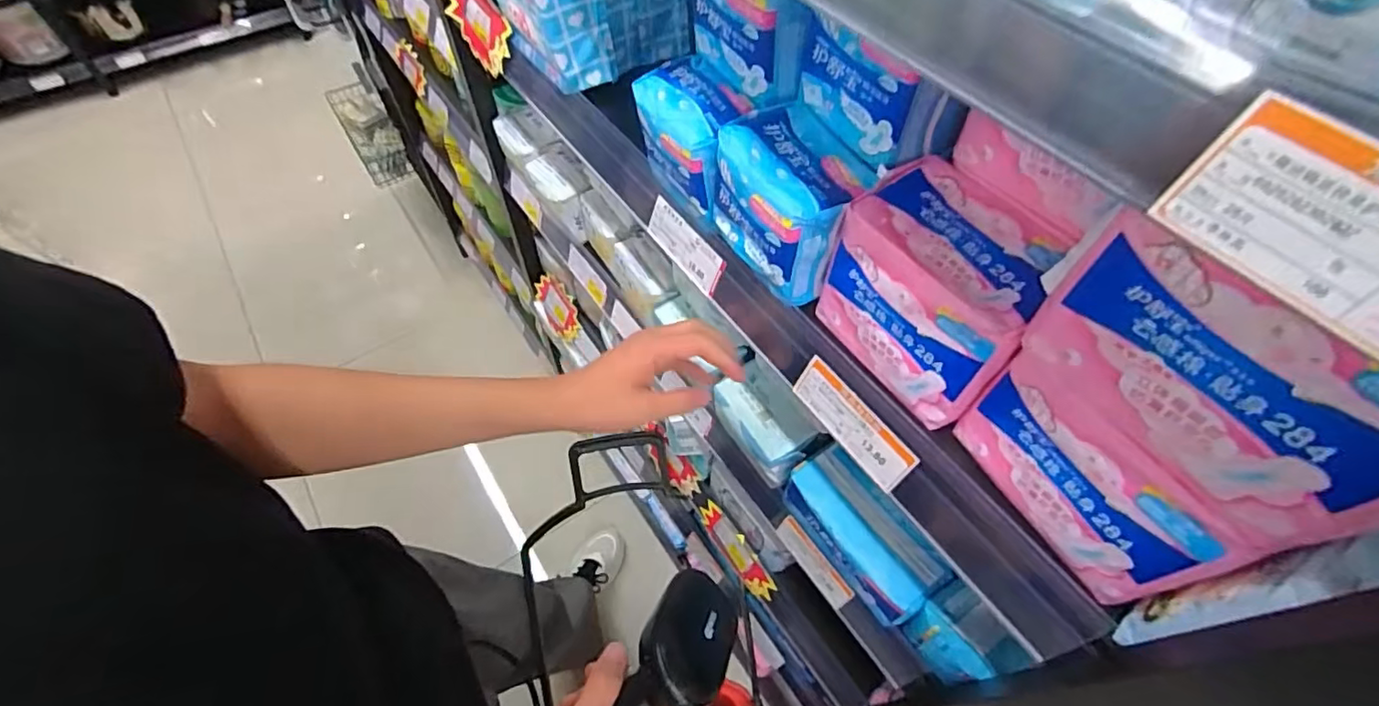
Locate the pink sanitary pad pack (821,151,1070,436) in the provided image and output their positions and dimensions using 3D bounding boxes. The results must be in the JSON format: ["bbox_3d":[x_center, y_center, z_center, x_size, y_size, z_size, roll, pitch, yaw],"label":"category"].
[{"bbox_3d":[0.160,-0.039,0.375,0.091,0.097,0.123,-32,63,-20],"label":"pink sanitary pad pack"}]

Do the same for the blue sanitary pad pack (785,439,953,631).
[{"bbox_3d":[0.162,0.171,0.557,0.063,0.075,0.152,-32,63,-20],"label":"blue sanitary pad pack"}]

